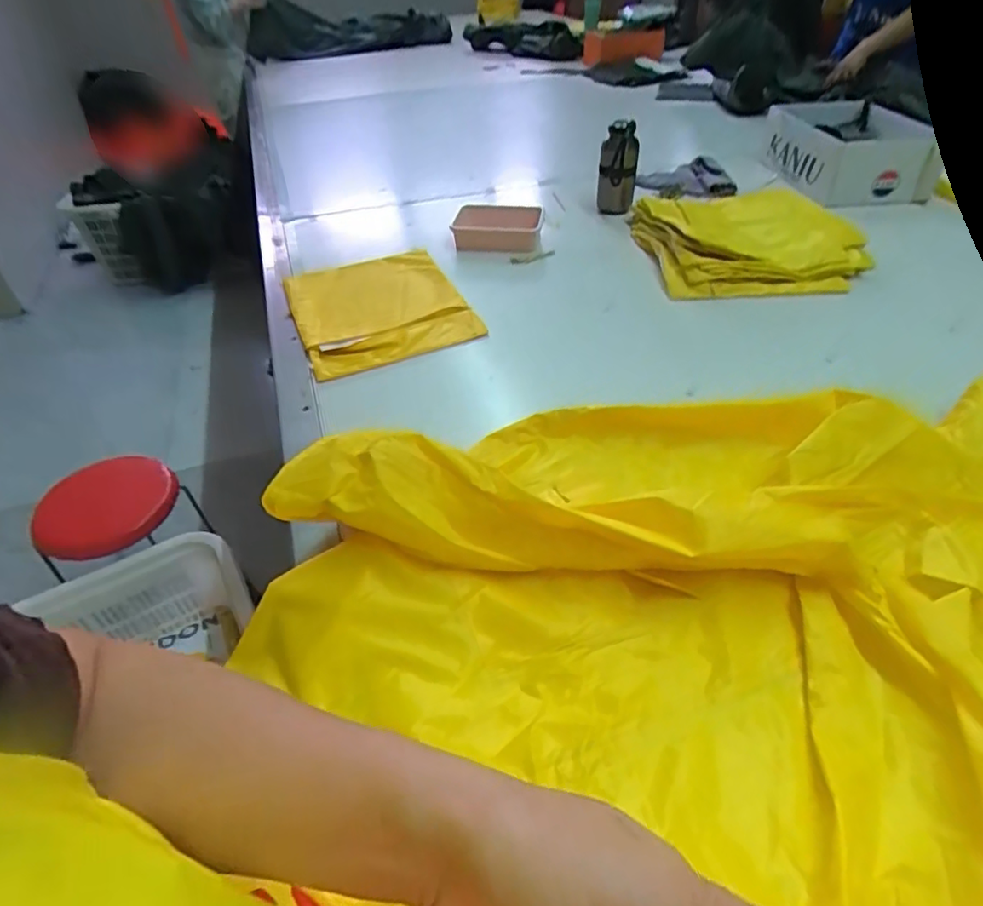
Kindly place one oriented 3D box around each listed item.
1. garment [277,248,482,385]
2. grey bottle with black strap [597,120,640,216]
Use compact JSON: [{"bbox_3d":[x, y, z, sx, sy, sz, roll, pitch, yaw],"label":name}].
[{"bbox_3d":[-0.193,-0.256,0.970,0.265,0.031,0.326,-17,45,-15],"label":"garment"},{"bbox_3d":[0.275,-0.615,1.272,0.081,0.164,0.082,8,44,11],"label":"grey bottle with black strap"}]

